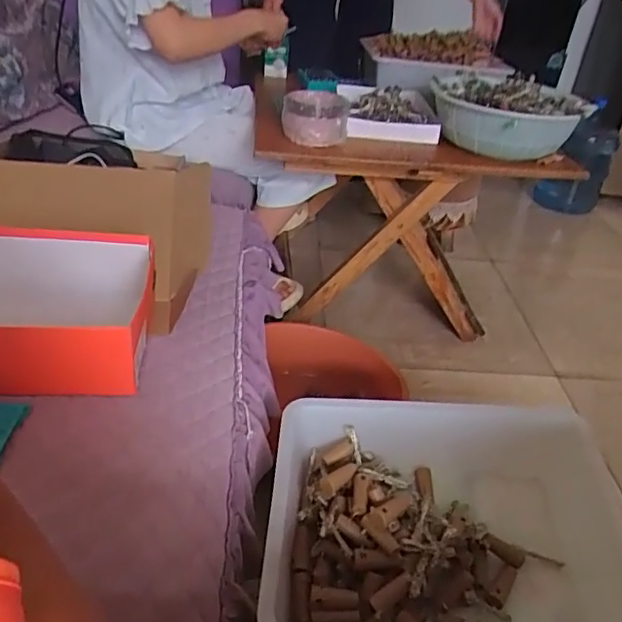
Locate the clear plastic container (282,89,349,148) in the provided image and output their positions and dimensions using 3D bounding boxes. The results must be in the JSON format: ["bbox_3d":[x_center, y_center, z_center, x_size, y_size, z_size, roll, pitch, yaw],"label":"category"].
[{"bbox_3d":[0.008,-0.378,1.109,0.124,0.084,0.117,5,35,-2],"label":"clear plastic container"}]

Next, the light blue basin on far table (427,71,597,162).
[{"bbox_3d":[0.378,-0.387,1.138,0.248,0.101,0.258,2,35,-6],"label":"light blue basin on far table"}]

